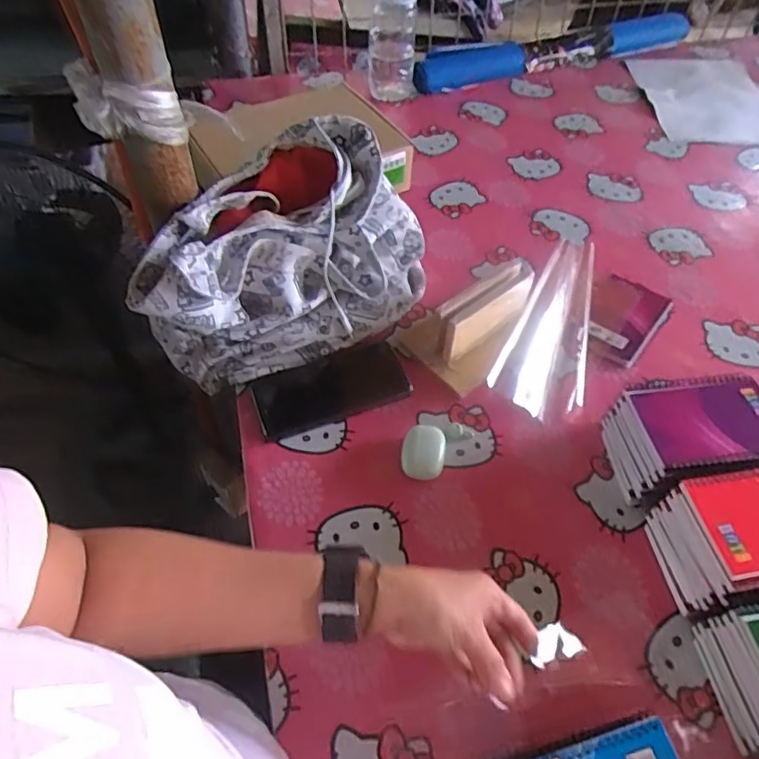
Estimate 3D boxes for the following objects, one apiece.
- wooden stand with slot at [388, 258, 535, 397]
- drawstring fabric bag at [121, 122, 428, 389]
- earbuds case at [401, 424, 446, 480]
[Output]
[{"bbox_3d":[0.106,-0.075,0.649,0.147,0.077,0.115,-37,62,-25],"label":"wooden stand with slot"},{"bbox_3d":[-0.106,-0.140,0.637,0.317,0.166,0.187,-21,56,-16],"label":"drawstring fabric bag"},{"bbox_3d":[0.043,0.072,0.569,0.042,0.020,0.055,5,53,3],"label":"earbuds case"}]

